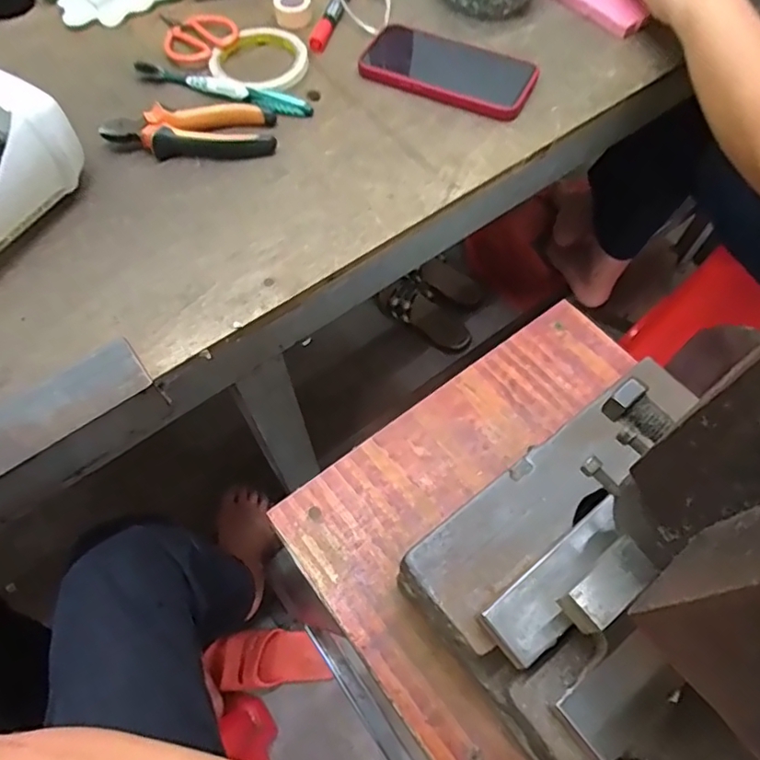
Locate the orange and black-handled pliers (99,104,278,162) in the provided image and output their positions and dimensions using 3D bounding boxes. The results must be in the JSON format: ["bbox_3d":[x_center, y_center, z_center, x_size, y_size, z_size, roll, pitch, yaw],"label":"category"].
[{"bbox_3d":[-0.173,-0.227,0.518,0.151,0.027,0.050,-1,62,1],"label":"orange and black-handled pliers"}]

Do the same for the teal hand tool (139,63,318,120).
[{"bbox_3d":[-0.155,-0.289,0.559,0.186,0.023,0.035,25,65,14],"label":"teal hand tool"}]

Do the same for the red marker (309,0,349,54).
[{"bbox_3d":[-0.045,-0.394,0.607,0.014,0.019,0.131,19,64,11],"label":"red marker"}]

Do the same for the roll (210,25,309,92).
[{"bbox_3d":[-0.117,-0.322,0.574,0.095,0.020,0.101,0,62,1],"label":"roll"}]

